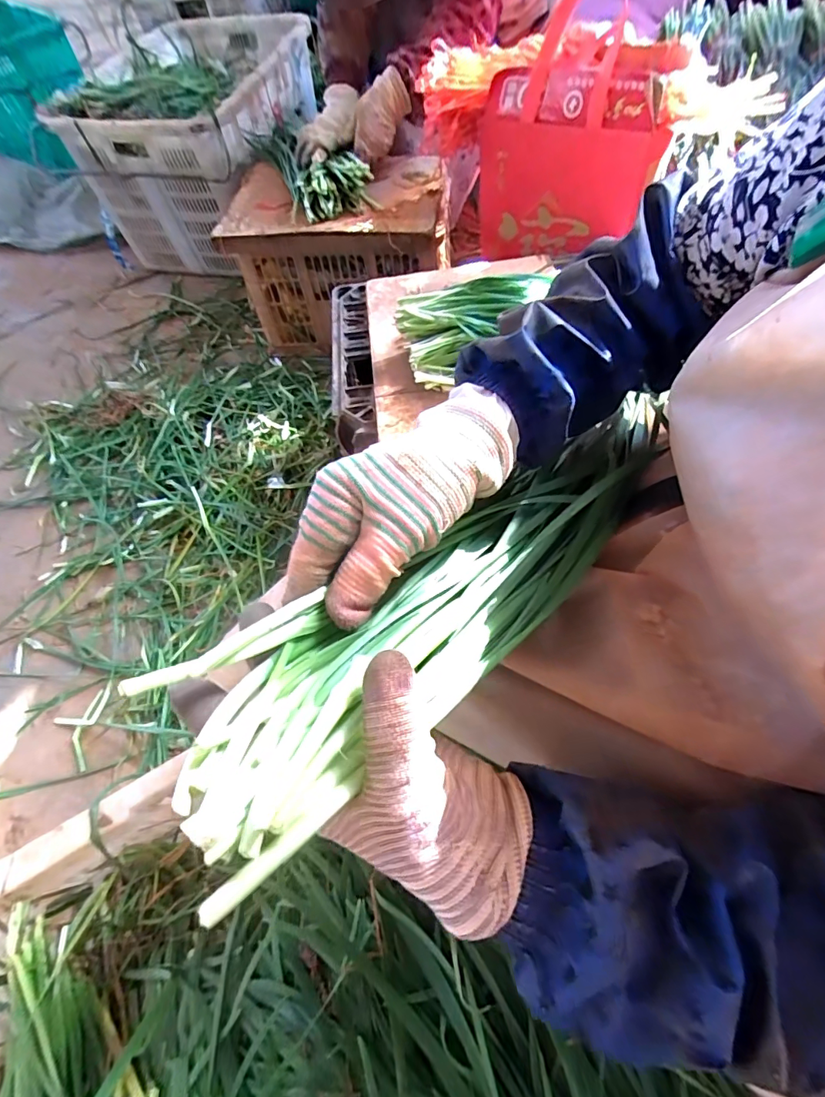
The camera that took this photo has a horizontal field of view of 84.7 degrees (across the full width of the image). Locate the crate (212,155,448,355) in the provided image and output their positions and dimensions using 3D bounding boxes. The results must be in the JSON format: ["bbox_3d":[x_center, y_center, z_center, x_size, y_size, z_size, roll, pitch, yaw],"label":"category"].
[{"bbox_3d":[-0.143,-0.641,1.009,0.419,0.273,0.281,3,63,6],"label":"crate"}]

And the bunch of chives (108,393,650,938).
[{"bbox_3d":[0.057,-0.007,0.267,0.403,0.047,0.087,-34,65,-32],"label":"bunch of chives"}]

